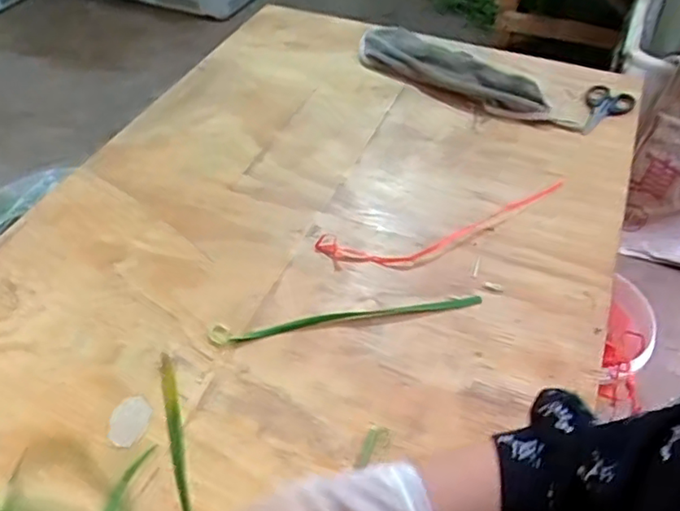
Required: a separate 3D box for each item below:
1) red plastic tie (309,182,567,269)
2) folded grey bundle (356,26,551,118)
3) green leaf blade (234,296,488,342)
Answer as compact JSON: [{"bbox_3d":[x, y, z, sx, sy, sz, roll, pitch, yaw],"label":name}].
[{"bbox_3d":[0.126,-0.032,0.654,0.303,0.013,0.059,-14,53,-16],"label":"red plastic tie"},{"bbox_3d":[0.154,-0.265,0.871,0.292,0.027,0.117,34,56,29],"label":"folded grey bundle"},{"bbox_3d":[0.018,0.058,0.565,0.237,0.009,0.014,-8,47,-7],"label":"green leaf blade"}]

